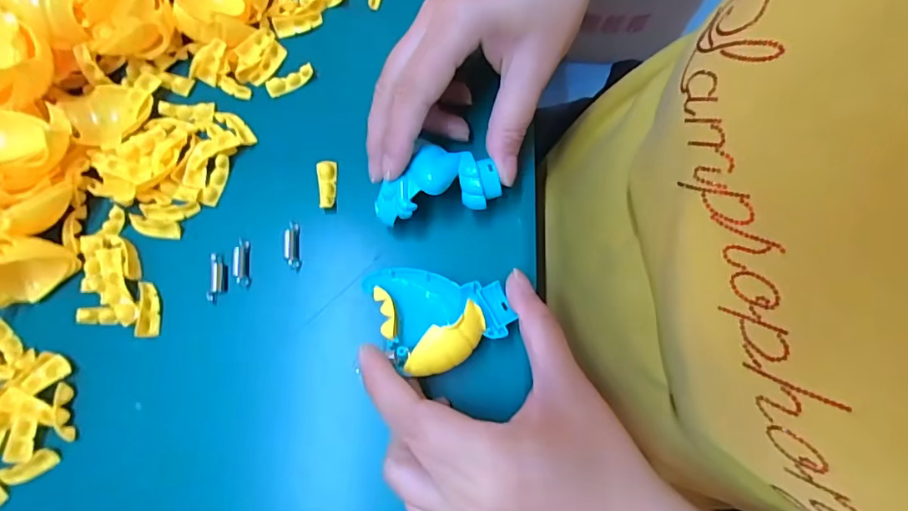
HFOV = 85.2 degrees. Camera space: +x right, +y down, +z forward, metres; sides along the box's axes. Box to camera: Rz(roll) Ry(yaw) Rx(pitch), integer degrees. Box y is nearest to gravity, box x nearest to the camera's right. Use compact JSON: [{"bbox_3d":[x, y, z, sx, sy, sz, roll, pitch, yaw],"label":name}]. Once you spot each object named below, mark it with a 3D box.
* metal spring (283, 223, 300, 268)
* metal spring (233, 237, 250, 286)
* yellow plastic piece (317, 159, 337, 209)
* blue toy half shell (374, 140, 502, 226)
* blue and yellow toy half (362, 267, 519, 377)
[{"bbox_3d":[-0.091,-0.006,0.277,0.007,0.006,0.025,-6,77,-3],"label":"metal spring"},{"bbox_3d":[-0.118,0.004,0.274,0.008,0.006,0.026,-4,77,-3],"label":"metal spring"},{"bbox_3d":[-0.074,-0.041,0.286,0.011,0.005,0.029,-5,77,-3],"label":"yellow plastic piece"},{"bbox_3d":[-0.010,-0.039,0.259,0.065,0.019,0.033,-13,77,-3],"label":"blue toy half shell"},{"bbox_3d":[-0.010,0.032,0.248,0.074,0.035,0.051,7,77,0],"label":"blue and yellow toy half"}]

